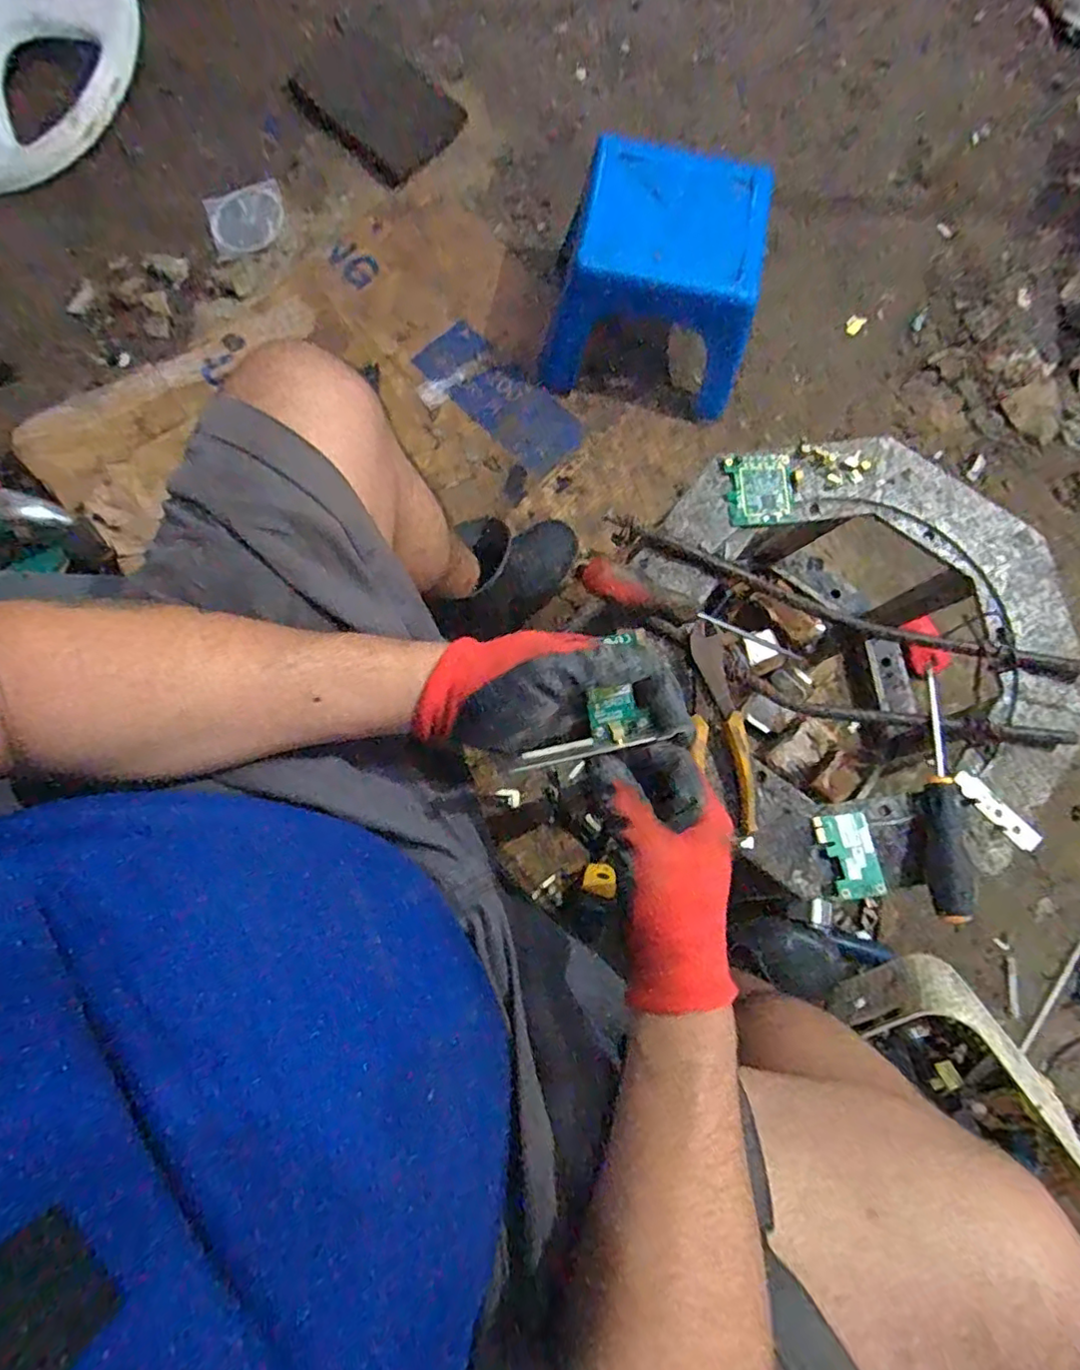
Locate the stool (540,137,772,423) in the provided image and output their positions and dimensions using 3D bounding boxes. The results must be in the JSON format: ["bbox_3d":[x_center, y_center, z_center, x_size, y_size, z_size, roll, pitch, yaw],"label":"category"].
[{"bbox_3d":[0.165,-0.572,0.884,0.284,0.206,0.244,11,80,1],"label":"stool"}]

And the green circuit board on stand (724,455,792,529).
[{"bbox_3d":[0.199,-0.176,0.561,0.059,0.009,0.063,-6,80,-2],"label":"green circuit board on stand"}]

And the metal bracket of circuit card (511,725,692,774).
[{"bbox_3d":[0.027,0.040,0.386,0.088,0.016,0.013,-11,80,-3],"label":"metal bracket of circuit card"}]

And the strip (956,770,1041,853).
[{"bbox_3d":[0.377,0.104,0.509,0.019,0.004,0.078,-44,83,-7],"label":"strip"}]

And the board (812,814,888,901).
[{"bbox_3d":[0.249,0.137,0.497,0.039,0.010,0.064,-11,80,-3],"label":"board"}]

